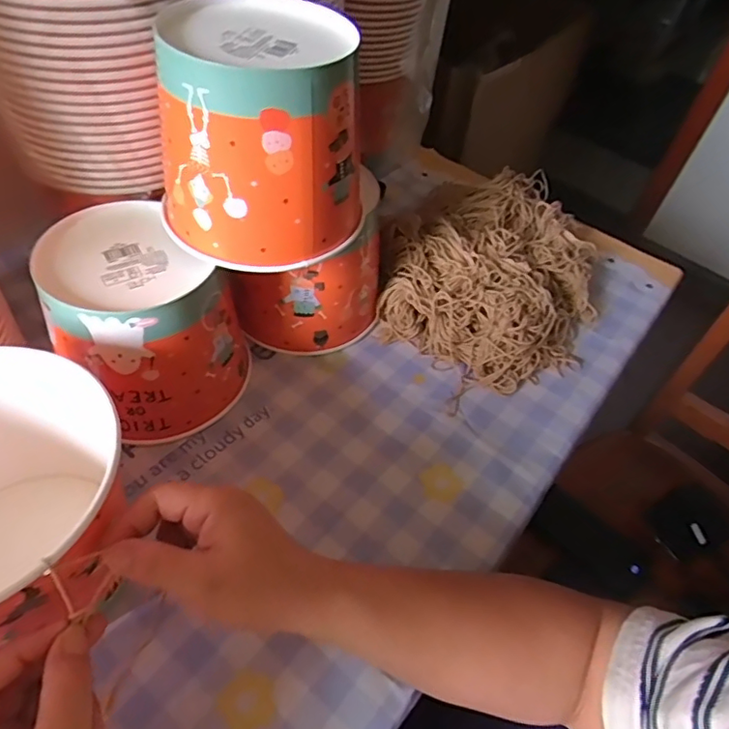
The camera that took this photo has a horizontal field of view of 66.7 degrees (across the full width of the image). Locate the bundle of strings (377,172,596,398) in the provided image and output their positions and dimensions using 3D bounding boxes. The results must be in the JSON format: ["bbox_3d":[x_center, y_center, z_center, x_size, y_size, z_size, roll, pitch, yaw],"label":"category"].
[{"bbox_3d":[0.155,-0.114,0.612,0.215,0.073,0.303,25,51,16],"label":"bundle of strings"}]

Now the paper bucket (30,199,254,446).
[{"bbox_3d":[-0.182,-0.032,0.456,0.129,0.137,0.143,-32,59,-29],"label":"paper bucket"}]

